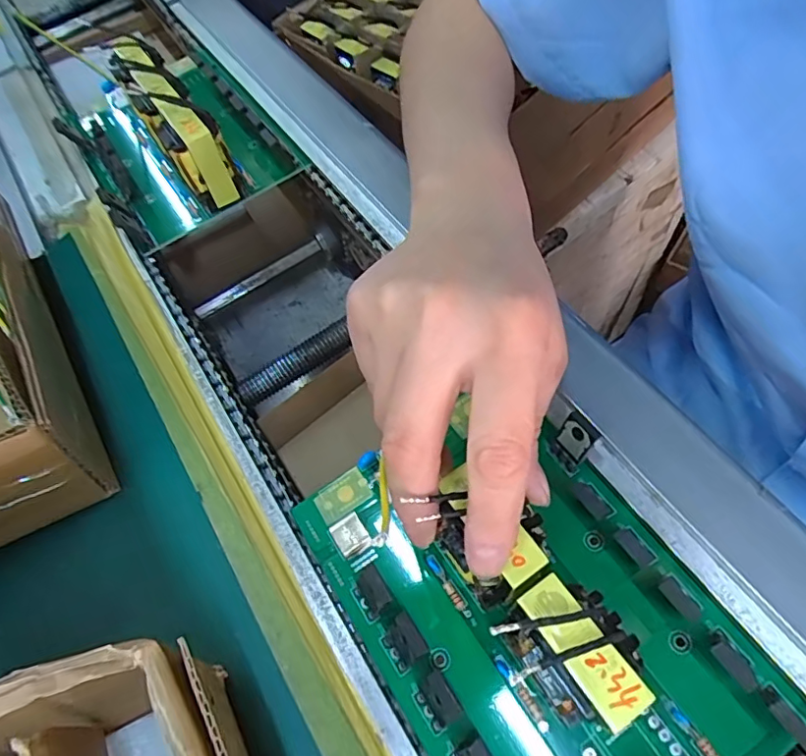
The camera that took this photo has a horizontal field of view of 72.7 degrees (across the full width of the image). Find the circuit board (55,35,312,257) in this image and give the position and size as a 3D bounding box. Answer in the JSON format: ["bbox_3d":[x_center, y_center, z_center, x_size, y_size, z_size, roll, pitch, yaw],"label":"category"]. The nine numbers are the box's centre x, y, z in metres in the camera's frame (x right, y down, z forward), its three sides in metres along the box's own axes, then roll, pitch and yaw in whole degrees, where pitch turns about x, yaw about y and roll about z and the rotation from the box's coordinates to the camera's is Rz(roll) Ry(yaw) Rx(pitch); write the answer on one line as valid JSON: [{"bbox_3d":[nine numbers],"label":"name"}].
[{"bbox_3d":[-0.164,-0.184,0.358,0.123,0.050,0.178,-35,63,-12],"label":"circuit board"}]

